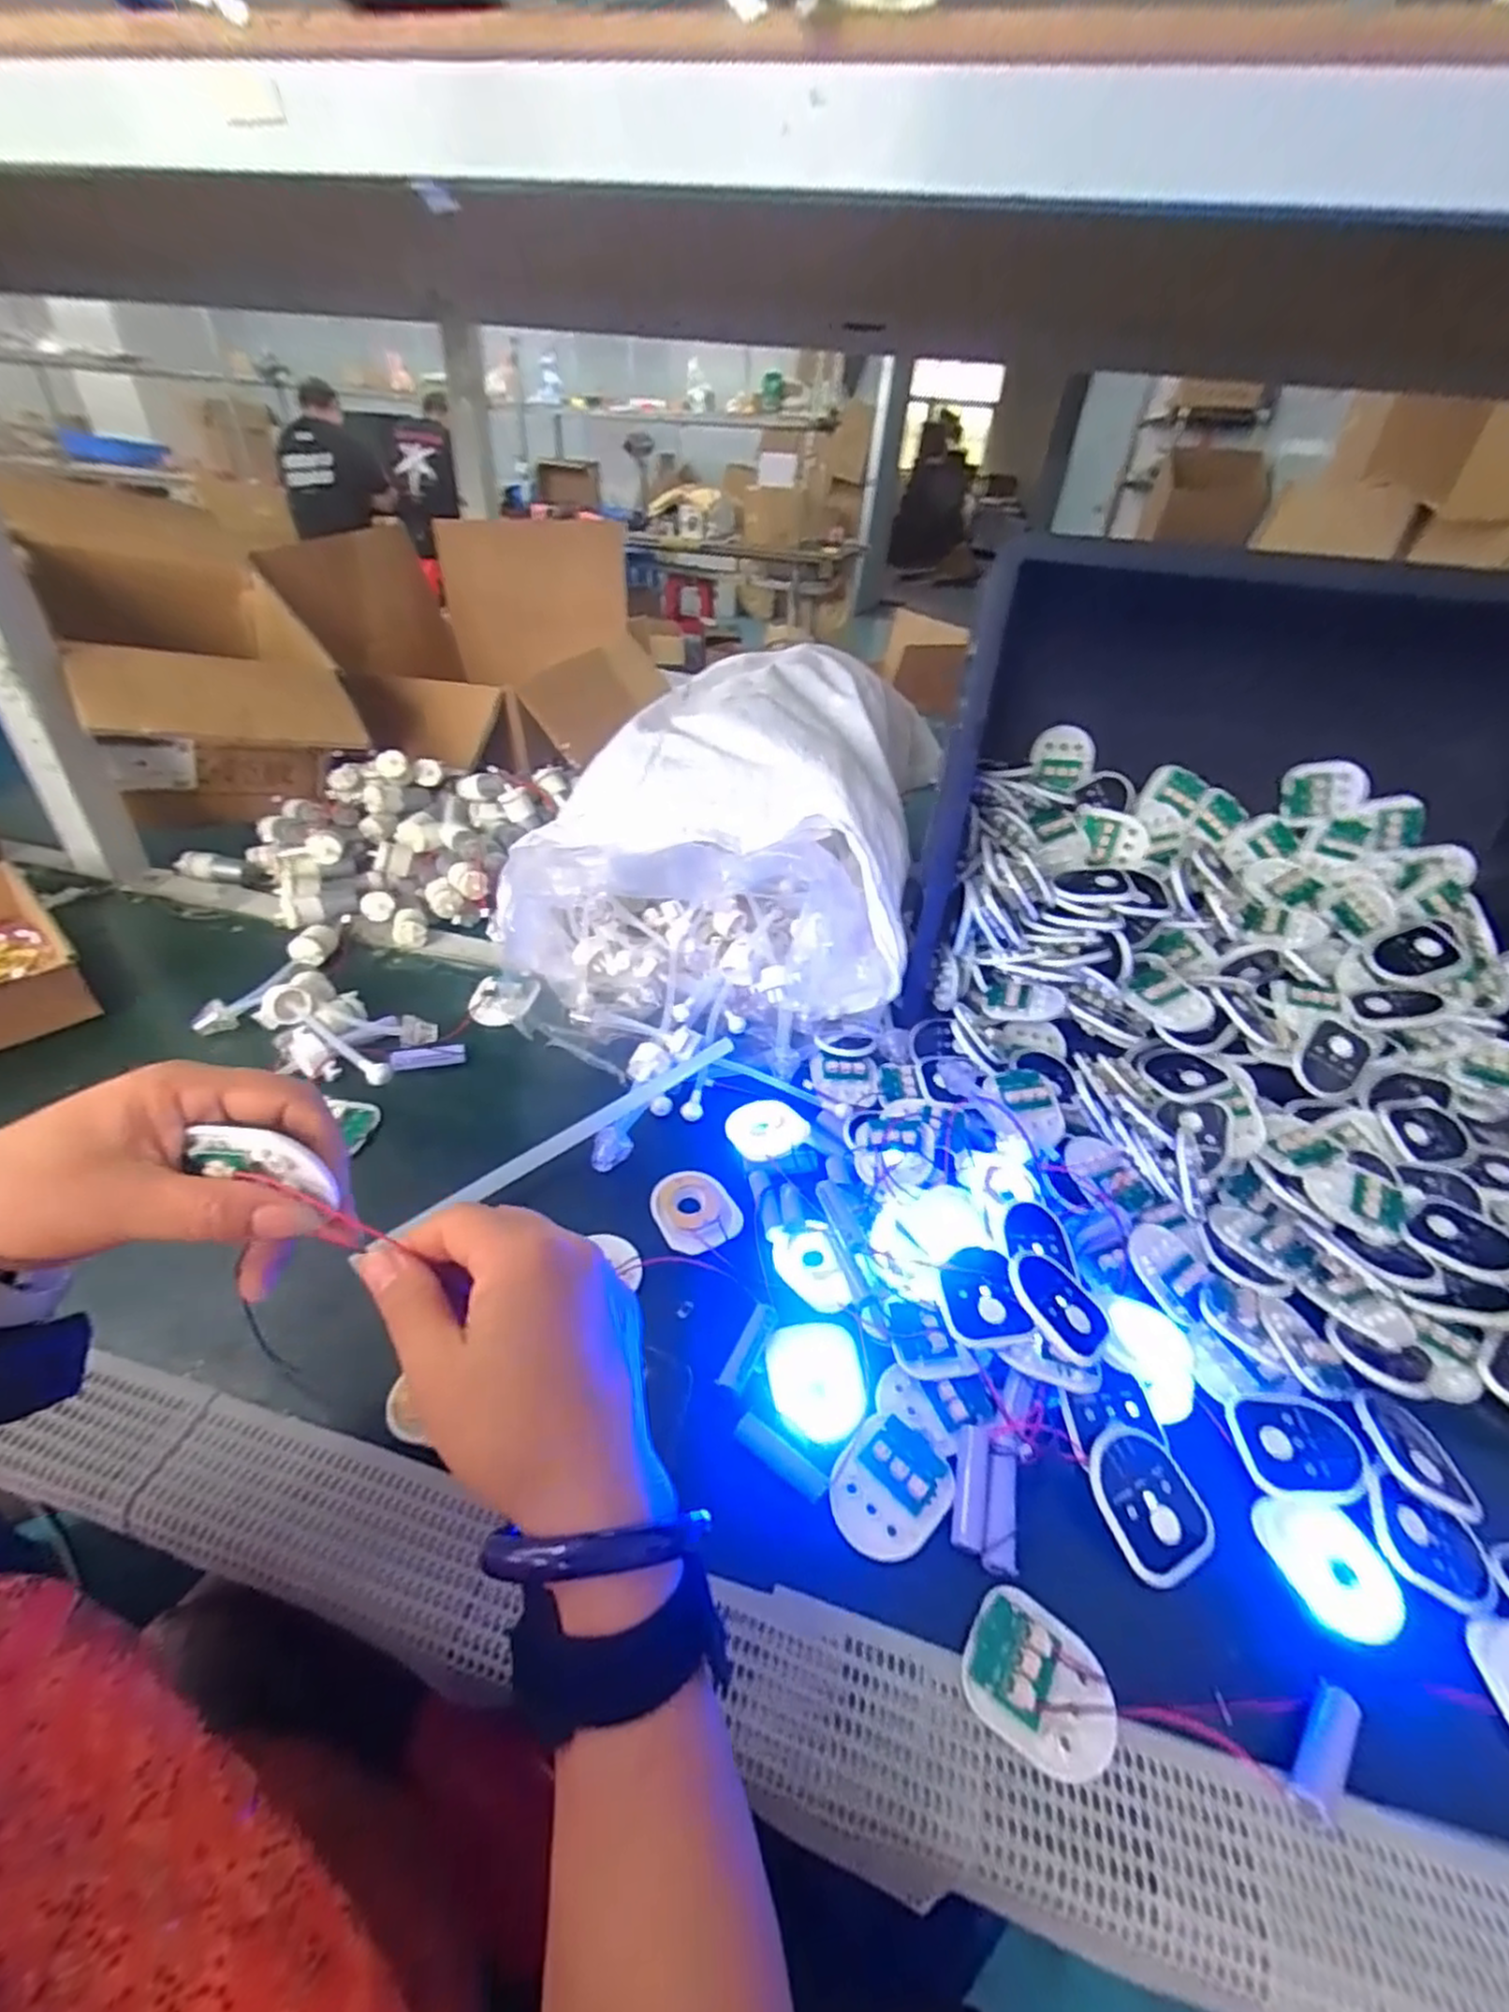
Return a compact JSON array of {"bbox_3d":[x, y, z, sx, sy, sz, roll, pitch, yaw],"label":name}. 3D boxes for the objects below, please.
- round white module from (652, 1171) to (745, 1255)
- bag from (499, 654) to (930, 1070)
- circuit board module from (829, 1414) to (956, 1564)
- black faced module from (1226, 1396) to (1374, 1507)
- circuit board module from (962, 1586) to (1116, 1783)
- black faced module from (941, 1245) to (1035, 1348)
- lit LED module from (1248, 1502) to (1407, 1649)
[{"bbox_3d":[-0.038,0.129,0.463,0.050,0.005,0.056,-21,48,-24],"label":"round white module"},{"bbox_3d":[0.000,-0.181,0.685,0.295,0.156,0.554,10,37,5],"label":"bag"},{"bbox_3d":[0.066,0.227,0.349,0.049,0.009,0.061,34,51,29],"label":"circuit board module"},{"bbox_3d":[0.278,0.224,0.374,0.058,0.007,0.049,5,43,2],"label":"black faced module"},{"bbox_3d":[0.115,0.274,0.297,0.056,0.011,0.049,30,49,26],"label":"circuit board module"},{"bbox_3d":[0.121,0.157,0.397,0.041,0.012,0.053,-2,43,-6],"label":"black faced module"},{"bbox_3d":[0.267,0.259,0.340,0.045,0.008,0.054,-6,44,-10],"label":"lit LED module"}]

